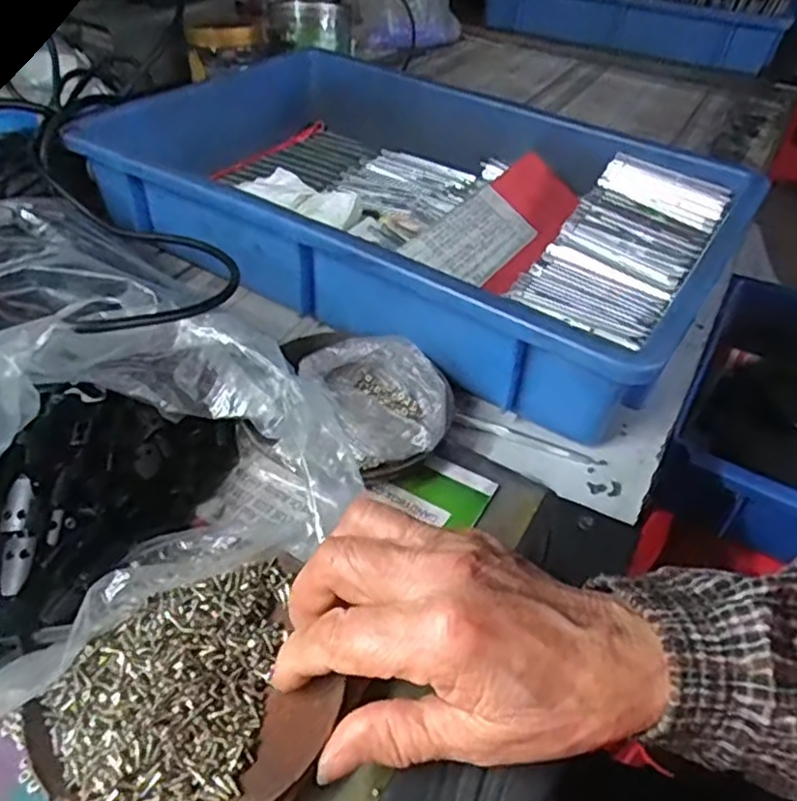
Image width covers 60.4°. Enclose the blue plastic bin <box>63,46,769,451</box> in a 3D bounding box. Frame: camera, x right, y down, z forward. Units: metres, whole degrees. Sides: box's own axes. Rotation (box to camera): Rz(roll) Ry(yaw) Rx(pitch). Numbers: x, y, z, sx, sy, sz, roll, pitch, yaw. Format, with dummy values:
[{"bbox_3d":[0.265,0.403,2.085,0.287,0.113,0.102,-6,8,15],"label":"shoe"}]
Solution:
[{"bbox_3d":[0.010,-0.156,0.518,0.436,0.077,0.294,27,46,21],"label":"blue plastic bin"}]

